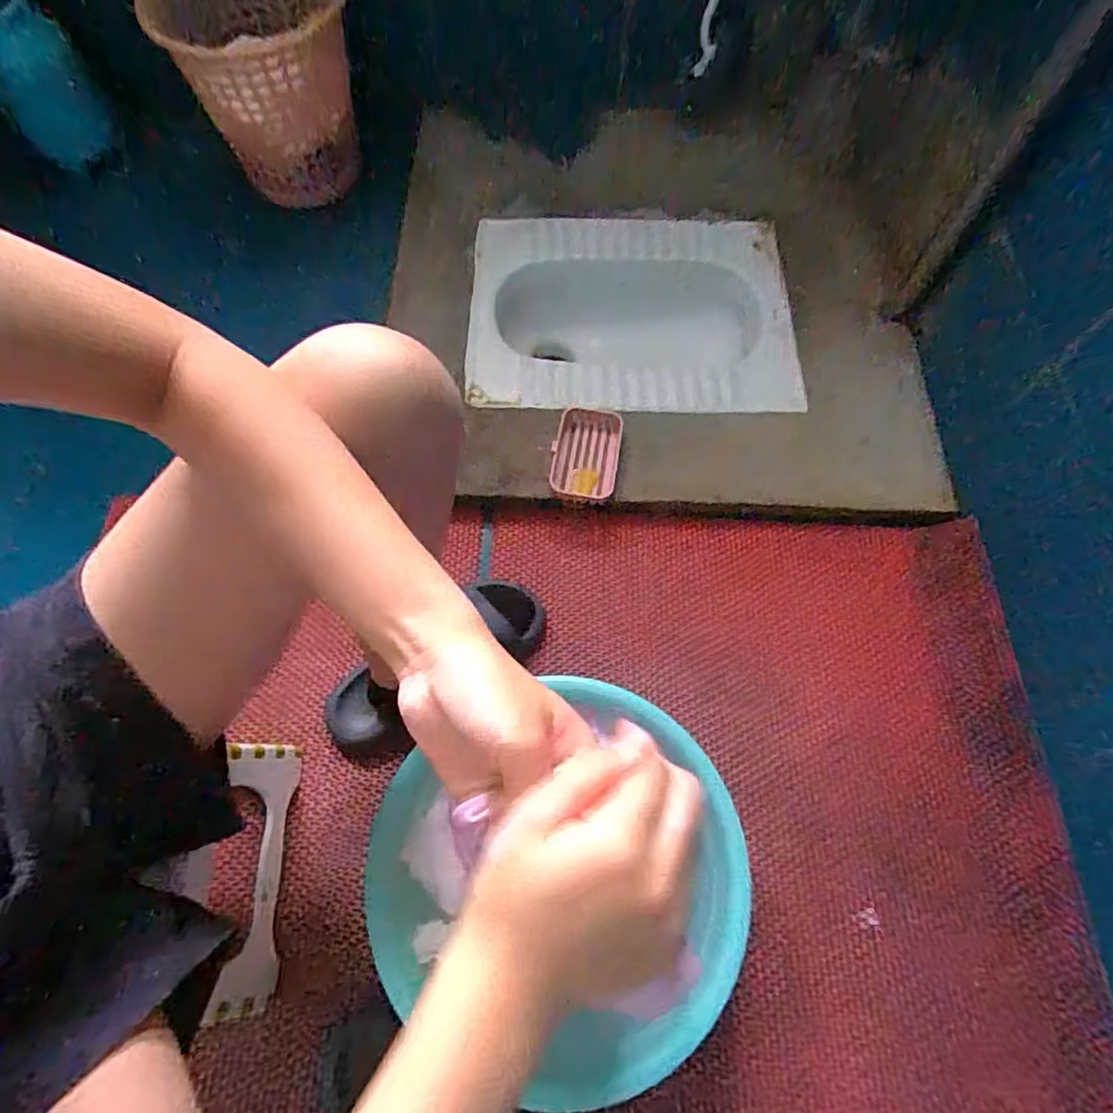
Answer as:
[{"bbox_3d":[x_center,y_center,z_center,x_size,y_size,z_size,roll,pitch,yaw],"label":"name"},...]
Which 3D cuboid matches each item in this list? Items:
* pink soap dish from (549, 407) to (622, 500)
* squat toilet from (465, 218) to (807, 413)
[{"bbox_3d":[0.039,-0.142,0.804,0.087,0.040,0.136,8,66,1],"label":"pink soap dish"},{"bbox_3d":[0.112,-0.362,0.992,0.504,0.166,0.402,-3,66,-3],"label":"squat toilet"}]

